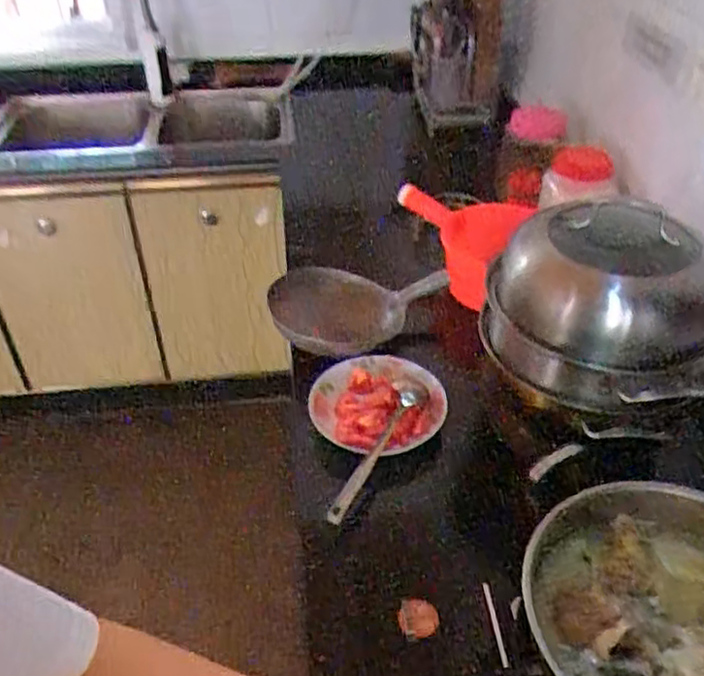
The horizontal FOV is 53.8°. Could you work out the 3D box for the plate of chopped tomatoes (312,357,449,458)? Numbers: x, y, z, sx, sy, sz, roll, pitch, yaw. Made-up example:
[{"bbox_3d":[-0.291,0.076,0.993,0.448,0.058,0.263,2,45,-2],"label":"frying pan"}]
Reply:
[{"bbox_3d":[0.040,0.085,0.908,0.156,0.043,0.168,0,39,0],"label":"plate of chopped tomatoes"}]

